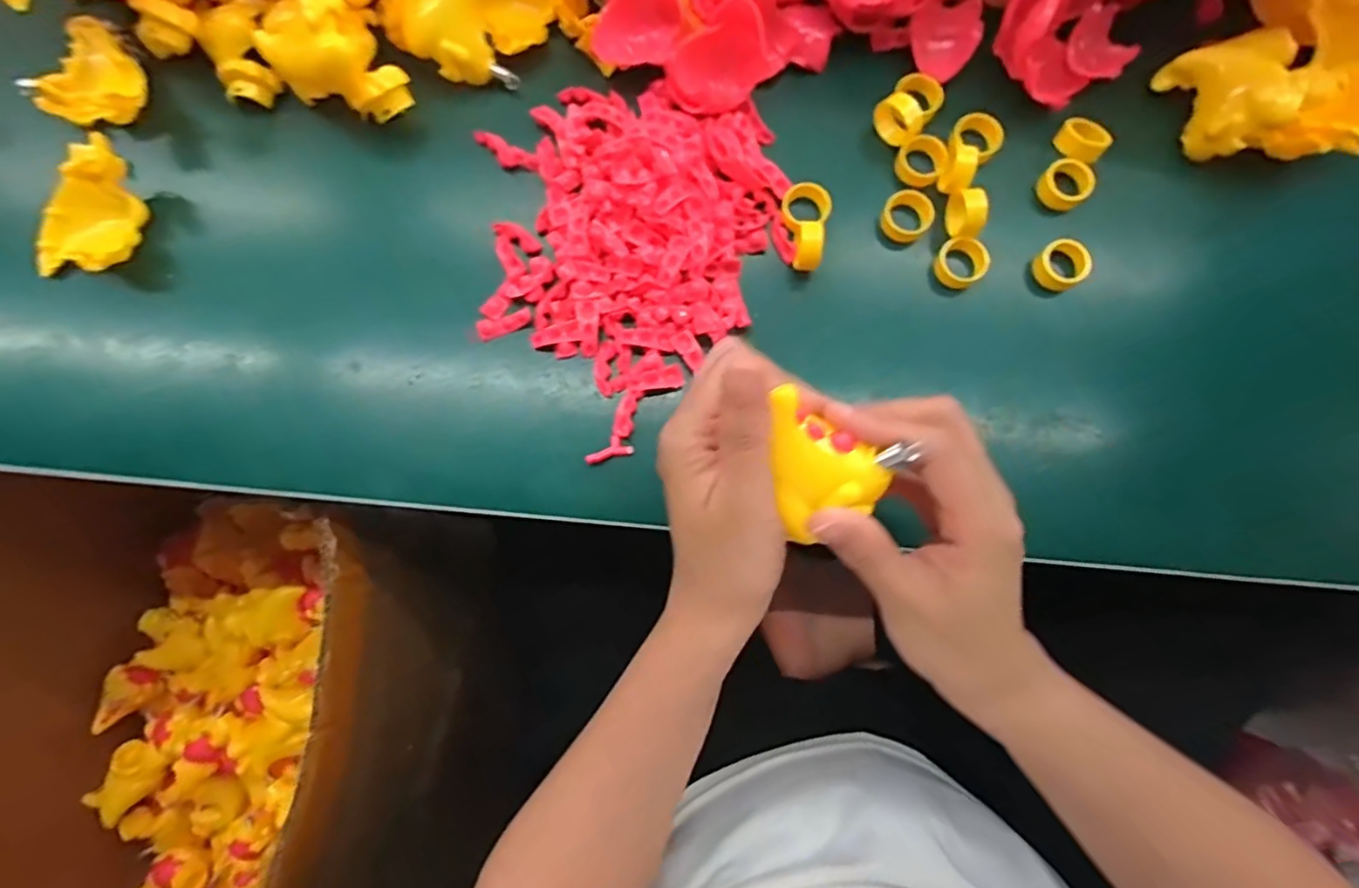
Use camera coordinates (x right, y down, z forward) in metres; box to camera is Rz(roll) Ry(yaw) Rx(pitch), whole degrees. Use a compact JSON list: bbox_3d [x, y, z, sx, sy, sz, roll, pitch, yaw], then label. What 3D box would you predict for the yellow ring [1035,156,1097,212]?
[{"bbox_3d":[0.217,-0.146,0.354,0.025,0.013,0.026,0,79,0],"label":"yellow ring"}]

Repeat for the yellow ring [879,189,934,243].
[{"bbox_3d":[0.127,-0.128,0.351,0.027,0.013,0.026,0,79,0],"label":"yellow ring"}]

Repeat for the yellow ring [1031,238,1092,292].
[{"bbox_3d":[0.211,-0.099,0.347,0.025,0.013,0.026,0,79,0],"label":"yellow ring"}]

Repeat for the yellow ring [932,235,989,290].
[{"bbox_3d":[0.155,-0.099,0.346,0.027,0.012,0.026,0,79,0],"label":"yellow ring"}]

